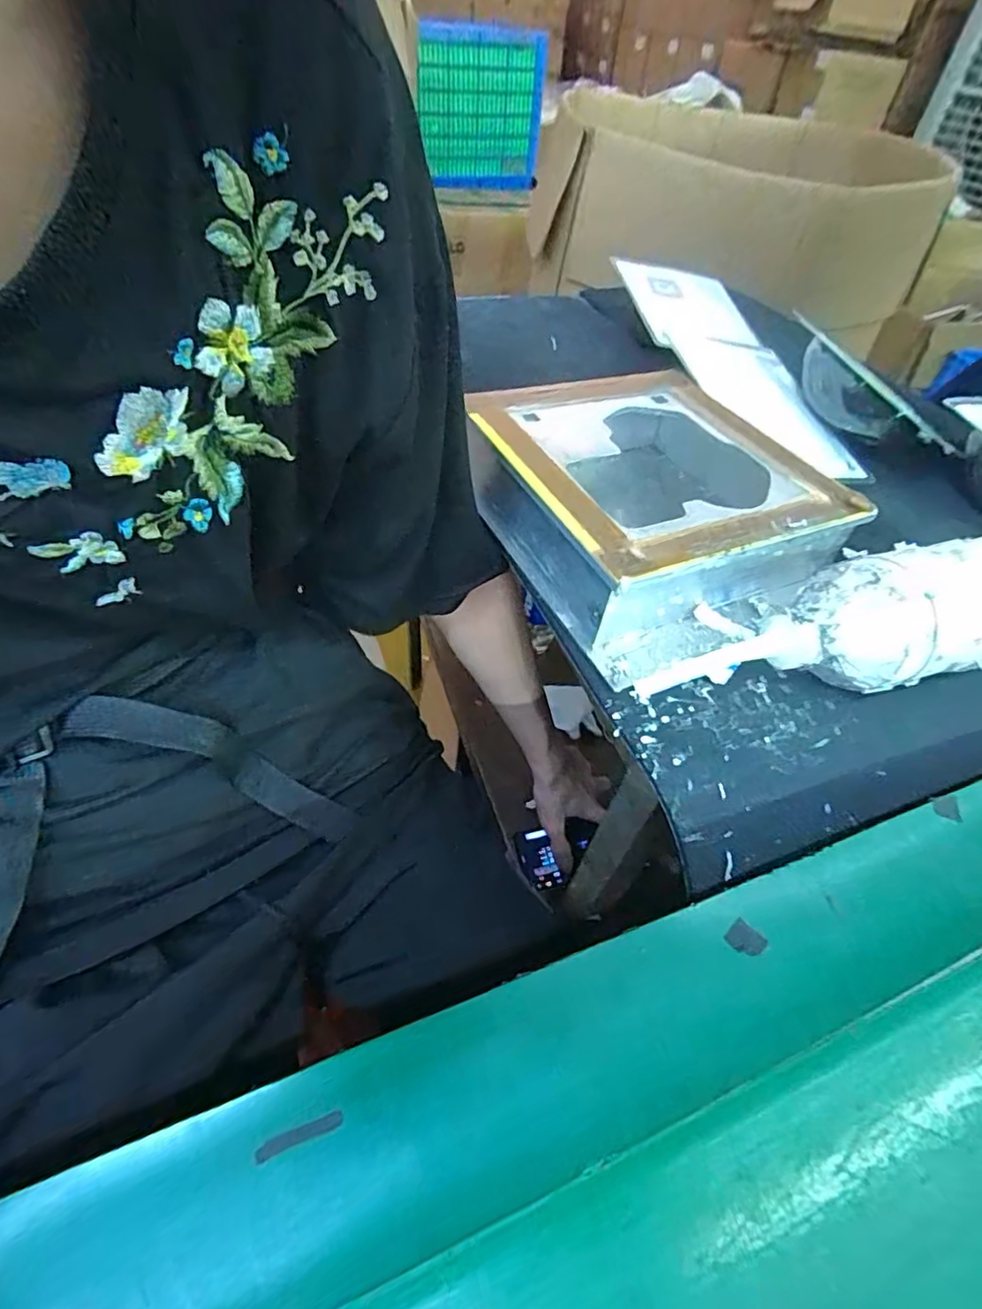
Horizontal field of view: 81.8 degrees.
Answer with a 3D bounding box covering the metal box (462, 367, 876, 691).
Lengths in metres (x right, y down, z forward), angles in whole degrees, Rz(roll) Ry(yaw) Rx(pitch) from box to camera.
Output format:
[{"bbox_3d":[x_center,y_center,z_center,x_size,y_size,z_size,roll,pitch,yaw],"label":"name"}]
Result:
[{"bbox_3d":[0.111,-0.108,0.391,0.203,0.069,0.222,-17,51,-18],"label":"metal box"}]

